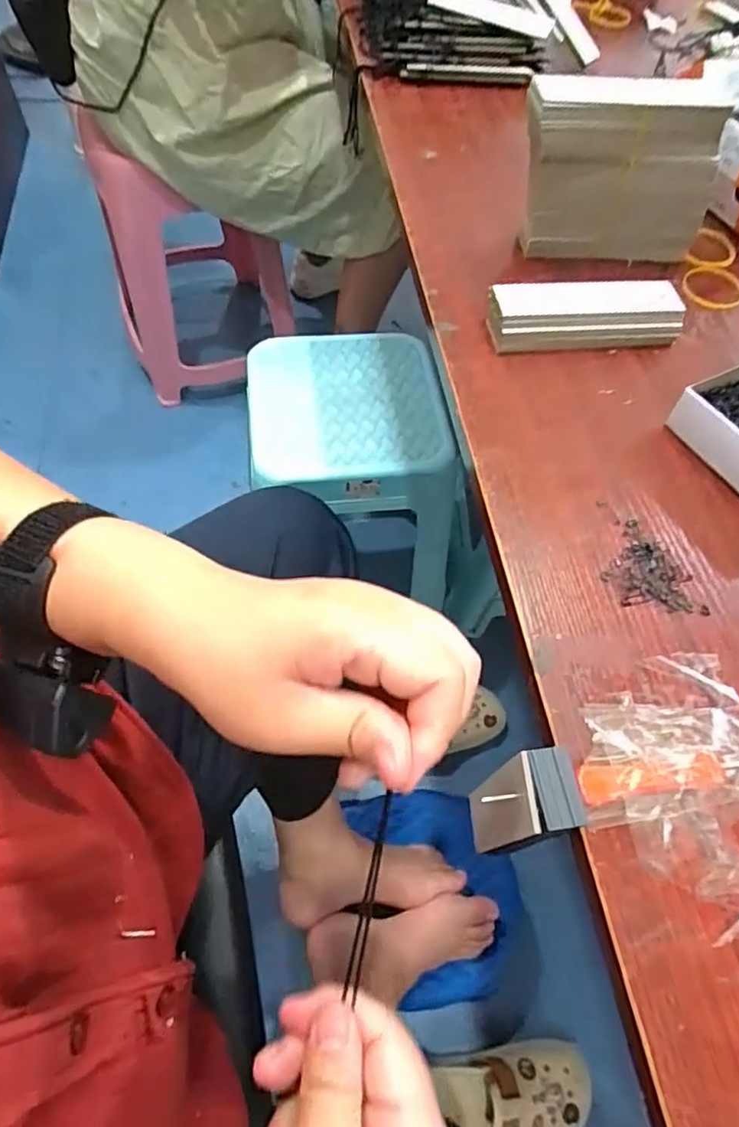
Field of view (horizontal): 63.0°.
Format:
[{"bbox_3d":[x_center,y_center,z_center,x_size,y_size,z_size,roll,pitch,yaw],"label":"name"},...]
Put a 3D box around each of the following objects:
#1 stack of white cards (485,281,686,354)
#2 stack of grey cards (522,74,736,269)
[{"bbox_3d":[0.144,-0.163,0.401,0.127,0.027,0.038,-3,59,-7],"label":"stack of white cards"},{"bbox_3d":[0.170,-0.268,0.417,0.135,0.112,0.035,-3,59,-6],"label":"stack of grey cards"}]

